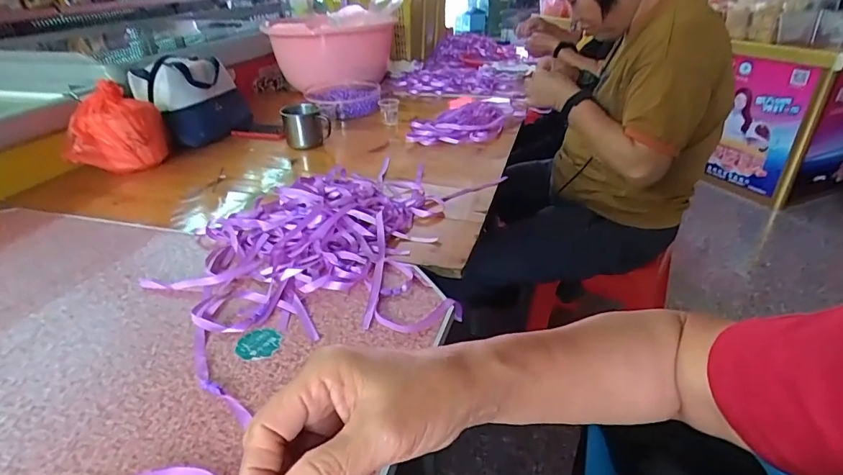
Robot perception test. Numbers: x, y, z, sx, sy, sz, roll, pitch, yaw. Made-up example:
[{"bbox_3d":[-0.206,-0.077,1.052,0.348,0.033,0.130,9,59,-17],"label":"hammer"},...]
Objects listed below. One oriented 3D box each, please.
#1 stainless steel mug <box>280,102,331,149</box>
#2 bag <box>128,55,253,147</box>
[{"bbox_3d":[-0.256,-0.245,1.033,0.099,0.094,0.091,-9,32,-12],"label":"stainless steel mug"},{"bbox_3d":[-0.527,-0.328,1.092,0.158,0.173,0.236,14,34,24],"label":"bag"}]

